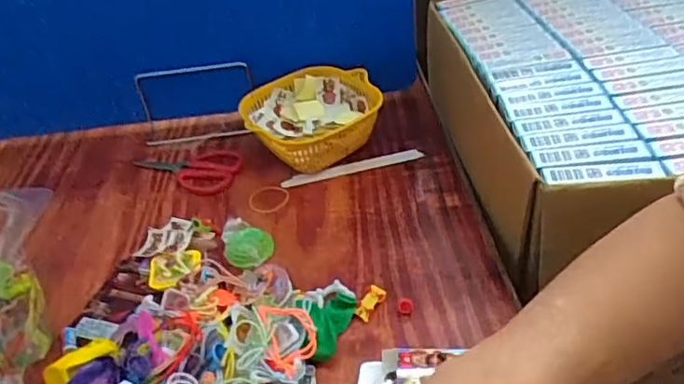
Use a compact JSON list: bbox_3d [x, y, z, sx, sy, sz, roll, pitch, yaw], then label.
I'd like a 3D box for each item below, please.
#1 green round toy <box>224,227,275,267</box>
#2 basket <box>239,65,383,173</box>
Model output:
[{"bbox_3d":[-0.091,0.057,0.569,0.047,0.021,0.042,-17,40,-10],"label":"green round toy"},{"bbox_3d":[-0.034,-0.084,0.689,0.151,0.074,0.138,-5,39,4],"label":"basket"}]

